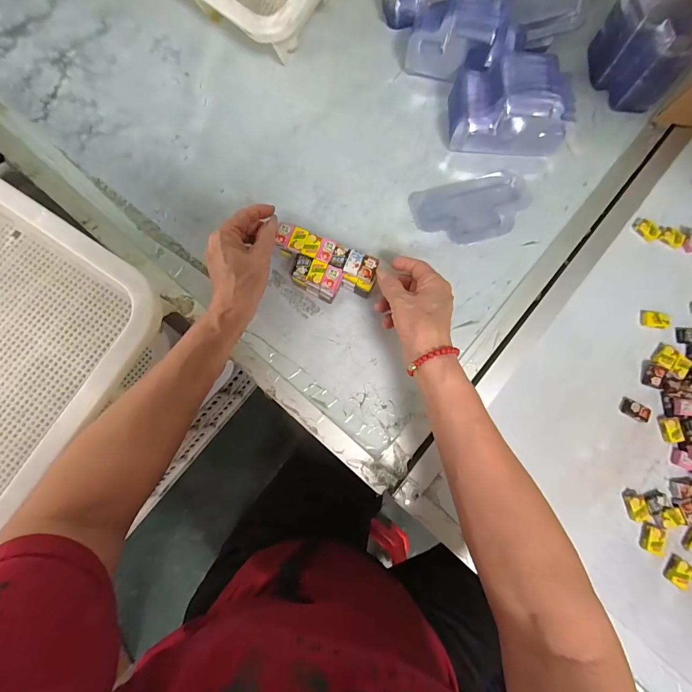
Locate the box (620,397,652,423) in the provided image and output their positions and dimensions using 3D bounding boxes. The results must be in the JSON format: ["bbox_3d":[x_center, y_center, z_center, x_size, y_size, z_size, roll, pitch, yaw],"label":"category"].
[{"bbox_3d":[0.324,0.071,0.386,0.030,0.007,0.020,27,80,4],"label":"box"}]

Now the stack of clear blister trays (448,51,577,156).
[{"bbox_3d":[0.196,-0.286,0.415,0.132,0.069,0.090,3,79,0],"label":"stack of clear blister trays"}]

